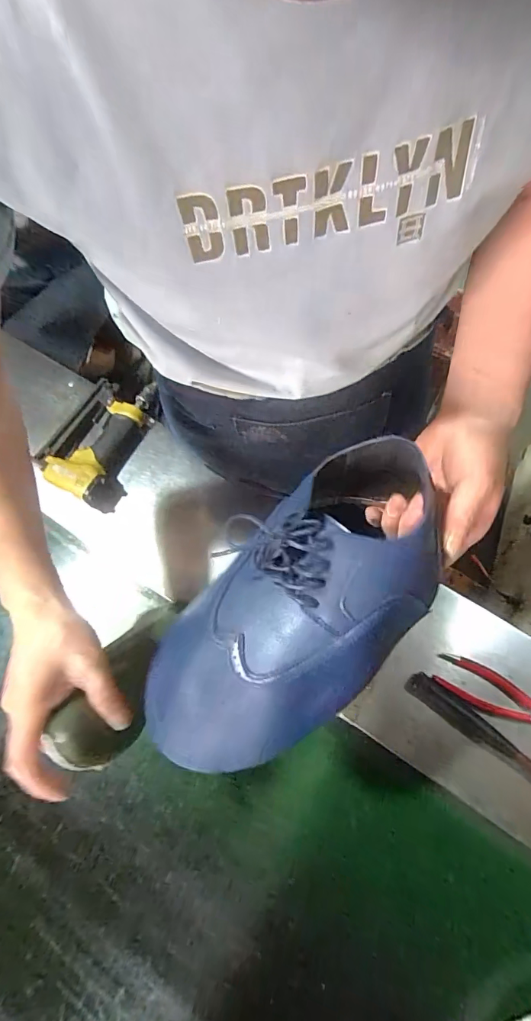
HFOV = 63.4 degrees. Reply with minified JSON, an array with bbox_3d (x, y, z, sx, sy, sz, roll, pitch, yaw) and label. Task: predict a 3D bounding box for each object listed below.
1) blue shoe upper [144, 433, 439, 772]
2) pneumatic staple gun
[{"bbox_3d":[0.024,0.064,0.289,0.130,0.079,0.246,38,74,14],"label":"blue shoe upper"},{"bbox_3d":[-0.260,-0.111,0.658,0.138,0.046,0.213,17,70,7],"label":"pneumatic staple gun"}]

